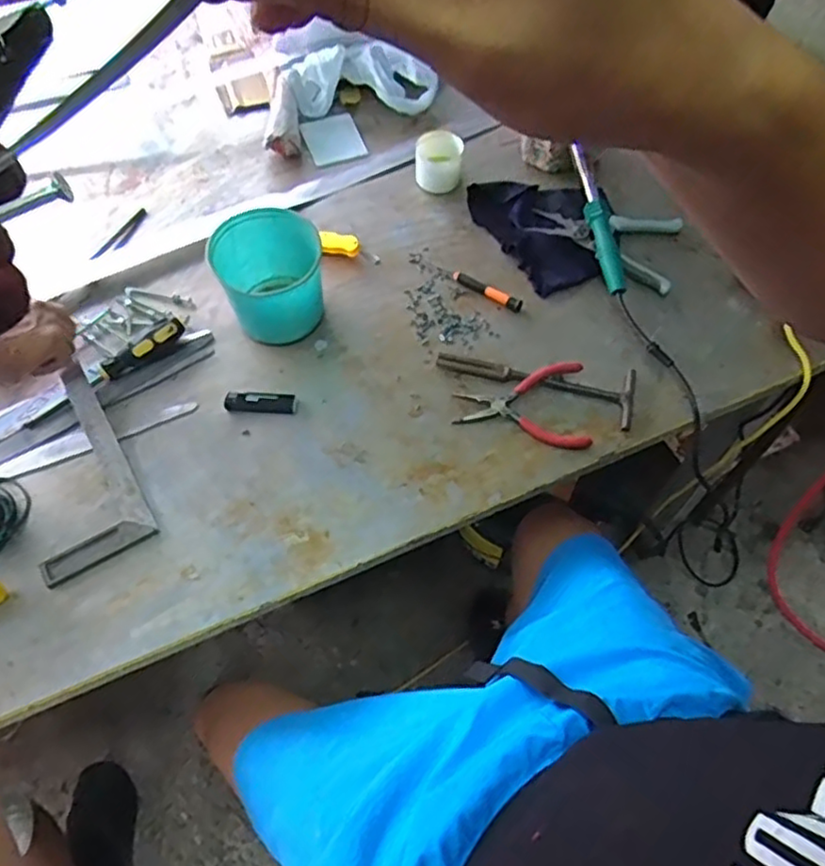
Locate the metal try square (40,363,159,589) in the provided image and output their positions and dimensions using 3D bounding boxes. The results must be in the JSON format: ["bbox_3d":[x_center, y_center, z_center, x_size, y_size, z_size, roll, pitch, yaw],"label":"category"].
[{"bbox_3d":[-0.362,0.037,0.716,0.111,0.013,0.231,-27,64,-15],"label":"metal try square"}]

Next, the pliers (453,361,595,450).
[{"bbox_3d":[0.121,-0.027,0.743,0.142,0.028,0.098,-4,60,-3],"label":"pliers"}]

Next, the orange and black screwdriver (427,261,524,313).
[{"bbox_3d":[0.076,-0.188,0.850,0.137,0.012,0.016,32,65,17],"label":"orange and black screwdriver"}]

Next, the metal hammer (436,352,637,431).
[{"bbox_3d":[0.143,-0.069,0.777,0.225,0.012,0.070,18,61,10],"label":"metal hammer"}]

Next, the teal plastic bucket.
[{"bbox_3d":[-0.164,-0.184,0.793,0.110,0.113,0.114,-24,63,-14],"label":"teal plastic bucket"}]

